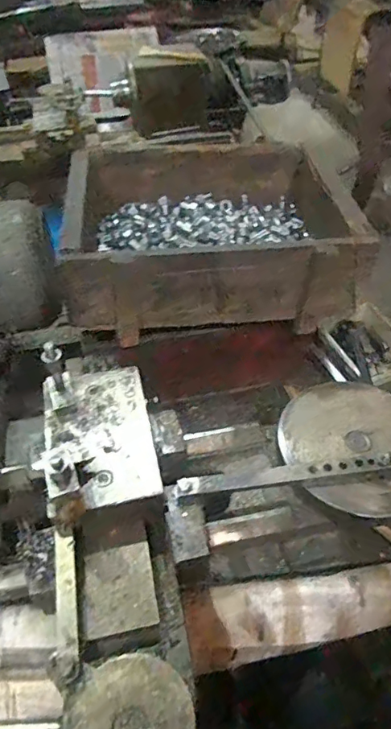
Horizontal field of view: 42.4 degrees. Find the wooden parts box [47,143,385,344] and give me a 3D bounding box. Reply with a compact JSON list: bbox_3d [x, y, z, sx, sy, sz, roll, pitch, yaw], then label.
[{"bbox_3d":[0.017,-0.208,0.765,0.378,0.123,0.325,-4,46,-4],"label":"wooden parts box"}]

